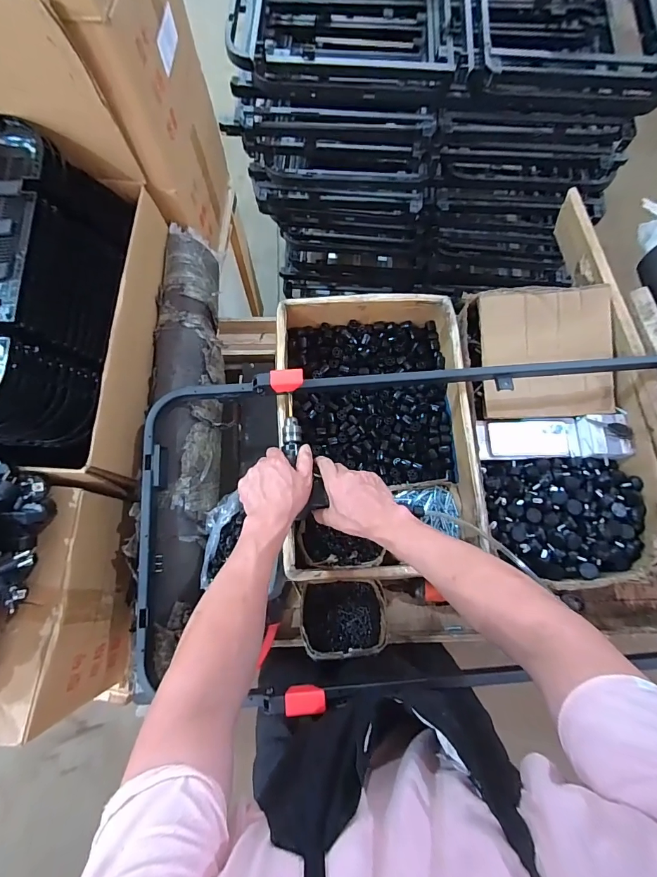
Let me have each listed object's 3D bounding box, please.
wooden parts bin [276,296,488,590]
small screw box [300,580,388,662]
[{"bbox_3d":[0.087,-0.013,0.780,0.346,0.135,0.526,-4,75,-1],"label":"wooden parts bin"},{"bbox_3d":[0.031,0.340,0.754,0.161,0.063,0.128,-3,75,-1],"label":"small screw box"}]

